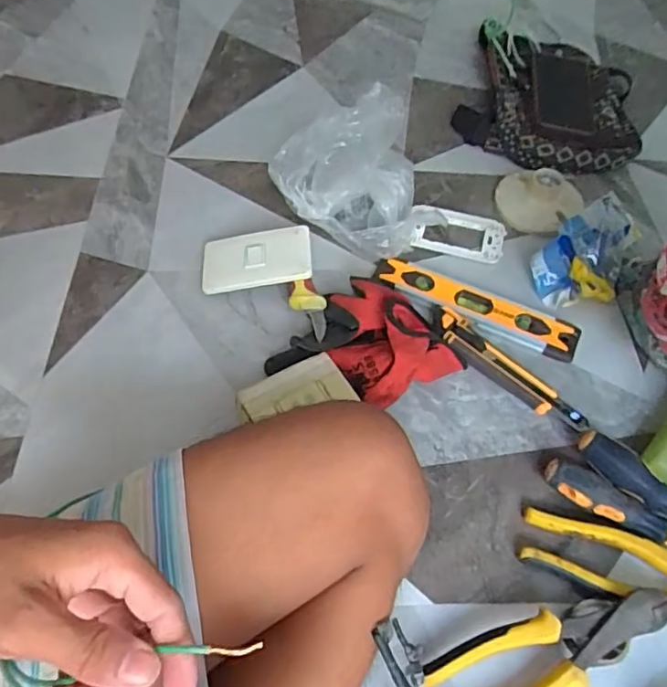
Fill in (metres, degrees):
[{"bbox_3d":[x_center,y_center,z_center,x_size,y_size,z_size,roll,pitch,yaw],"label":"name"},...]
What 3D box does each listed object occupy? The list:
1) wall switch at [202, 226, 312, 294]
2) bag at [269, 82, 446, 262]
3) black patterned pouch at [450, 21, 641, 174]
[{"bbox_3d":[-0.083,-0.091,0.606,0.116,0.015,0.066,-8,63,6],"label":"wall switch"},{"bbox_3d":[0.036,-0.166,0.598,0.160,0.155,0.143,-35,64,-22],"label":"bag"},{"bbox_3d":[0.297,-0.329,0.774,0.239,0.054,0.260,20,58,11],"label":"black patterned pouch"}]

